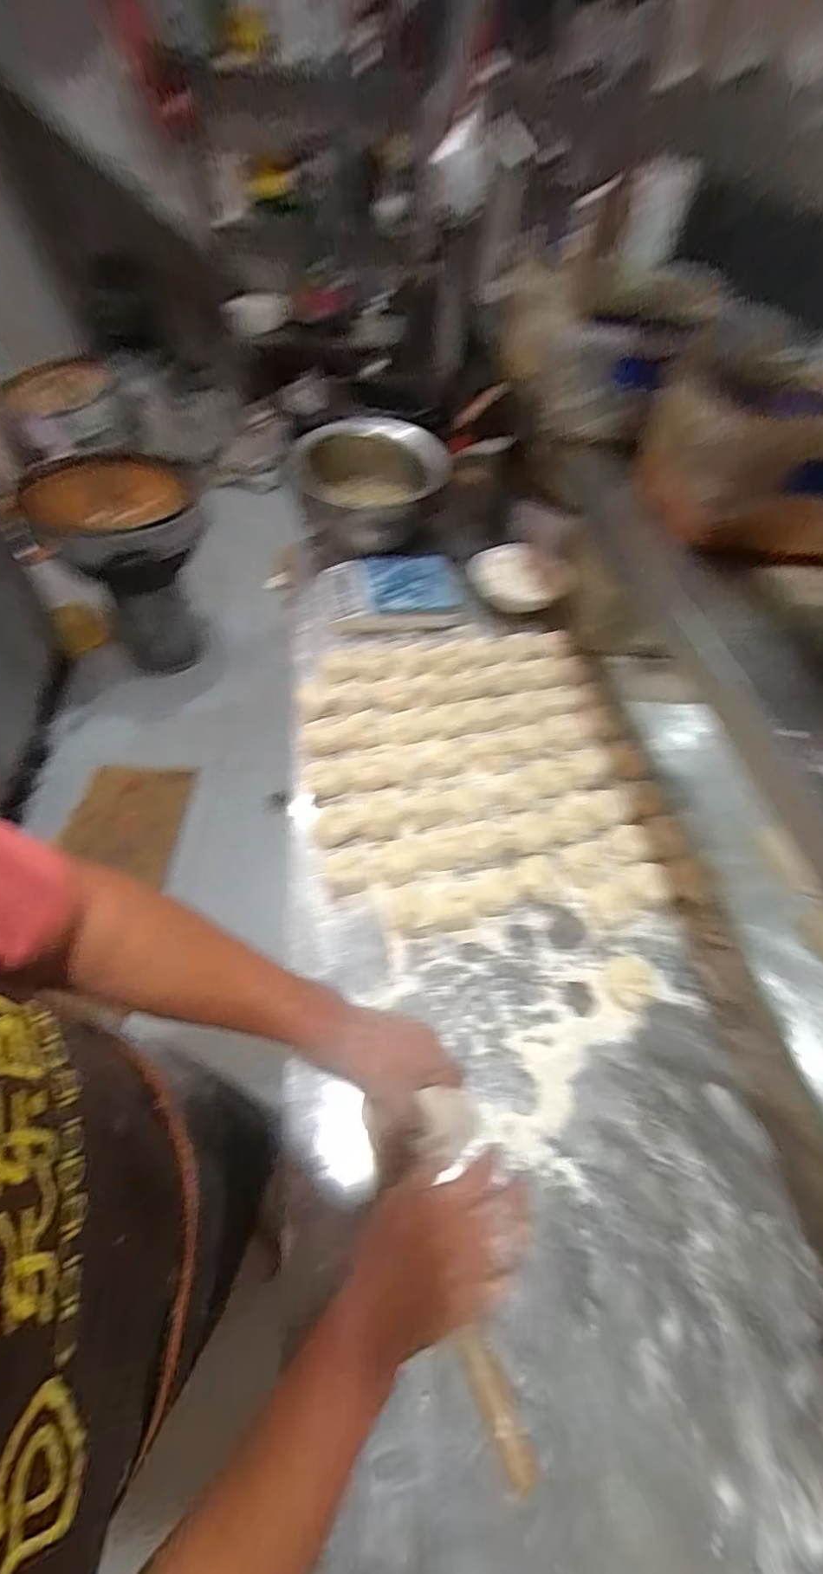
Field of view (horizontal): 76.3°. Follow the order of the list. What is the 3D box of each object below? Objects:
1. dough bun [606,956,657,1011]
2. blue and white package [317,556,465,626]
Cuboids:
[{"bbox_3d":[0.228,0.203,0.548,0.042,0.033,0.055,13,53,4],"label":"dough bun"},{"bbox_3d":[-0.038,-0.338,0.901,0.225,0.046,0.148,-7,54,-10],"label":"blue and white package"}]

